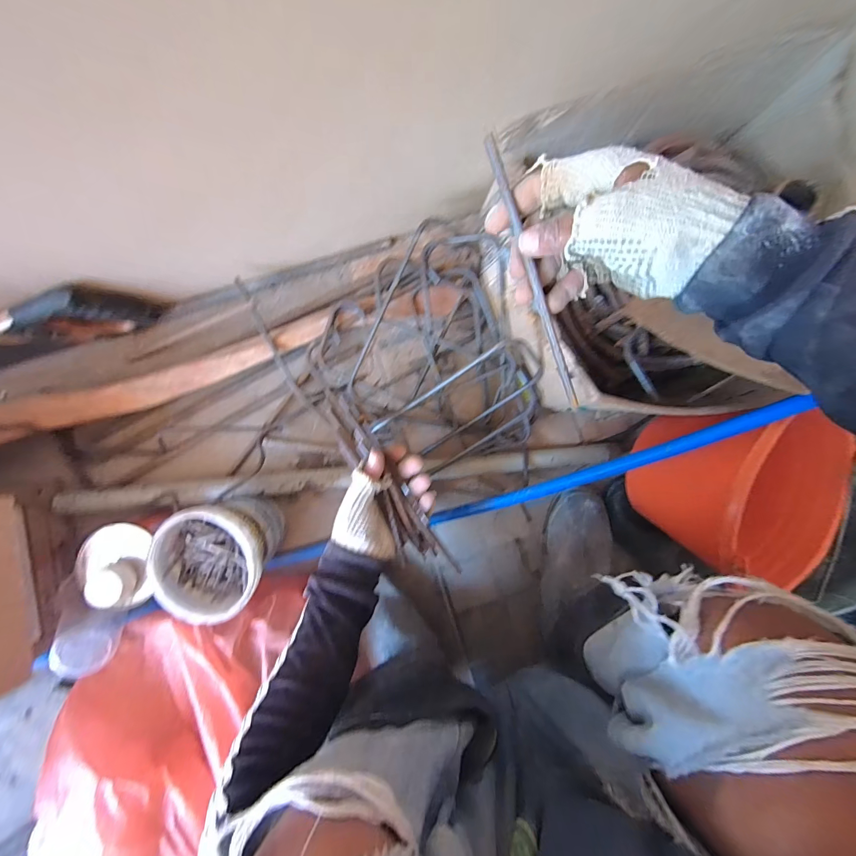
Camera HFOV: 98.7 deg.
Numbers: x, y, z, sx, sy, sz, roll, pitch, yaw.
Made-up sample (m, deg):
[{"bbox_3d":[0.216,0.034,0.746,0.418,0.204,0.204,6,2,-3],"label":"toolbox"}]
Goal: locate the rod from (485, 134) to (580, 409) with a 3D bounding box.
[{"bbox_3d":[0.080,-0.108,0.275,0.008,0.006,0.200,-25,104,-4],"label":"rod"}]

